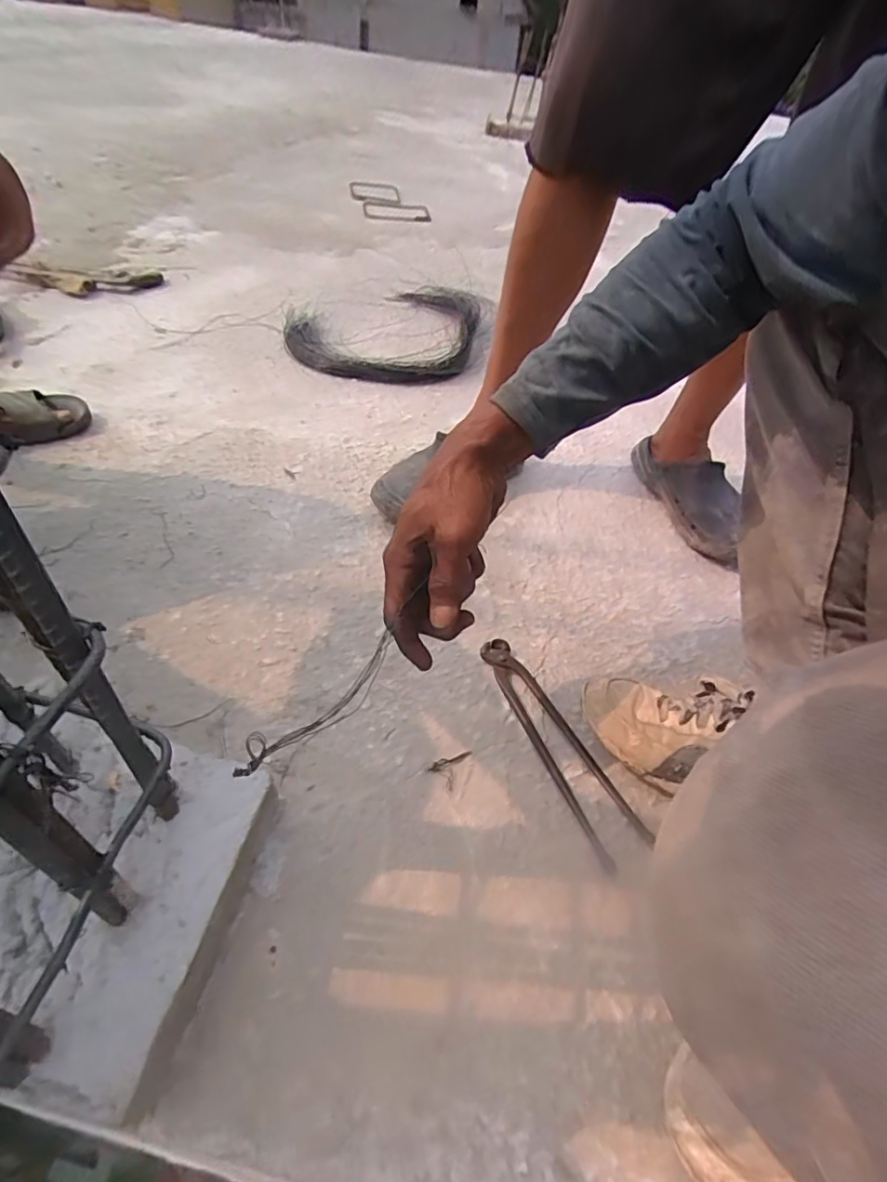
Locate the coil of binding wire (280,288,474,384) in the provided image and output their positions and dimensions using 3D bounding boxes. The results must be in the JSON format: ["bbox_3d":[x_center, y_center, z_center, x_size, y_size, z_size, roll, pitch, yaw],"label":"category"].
[{"bbox_3d":[-0.126,-0.580,1.166,0.382,0.059,0.479,-3,46,-10],"label":"coil of binding wire"}]

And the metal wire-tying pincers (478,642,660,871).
[{"bbox_3d":[0.107,0.141,0.541,0.055,0.014,0.239,-17,50,-22],"label":"metal wire-tying pincers"}]

